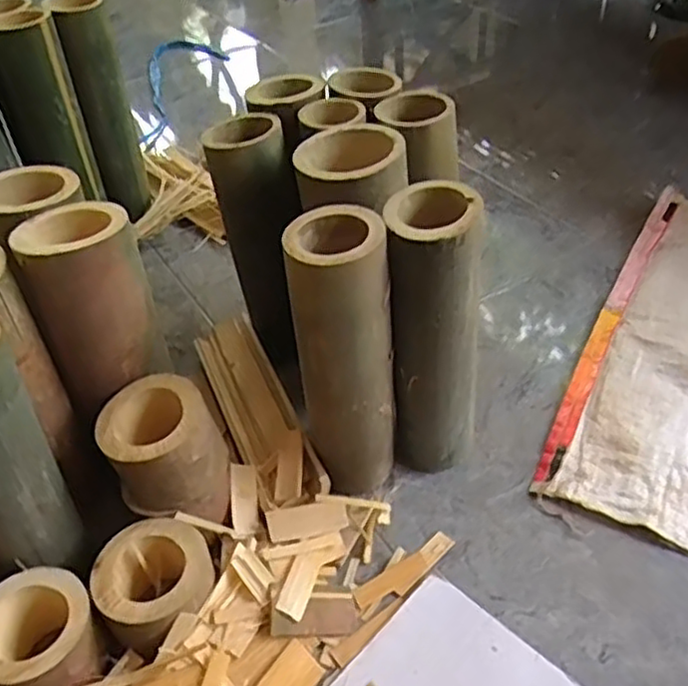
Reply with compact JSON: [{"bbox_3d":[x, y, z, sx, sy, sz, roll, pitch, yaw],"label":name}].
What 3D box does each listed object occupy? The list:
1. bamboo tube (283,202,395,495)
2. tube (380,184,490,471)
[{"bbox_3d":[0.005,0.025,0.625,0.079,0.283,0.080,-4,43,4],"label":"bamboo tube"},{"bbox_3d":[0.086,0.000,0.645,0.072,0.285,0.086,3,43,11],"label":"tube"}]

